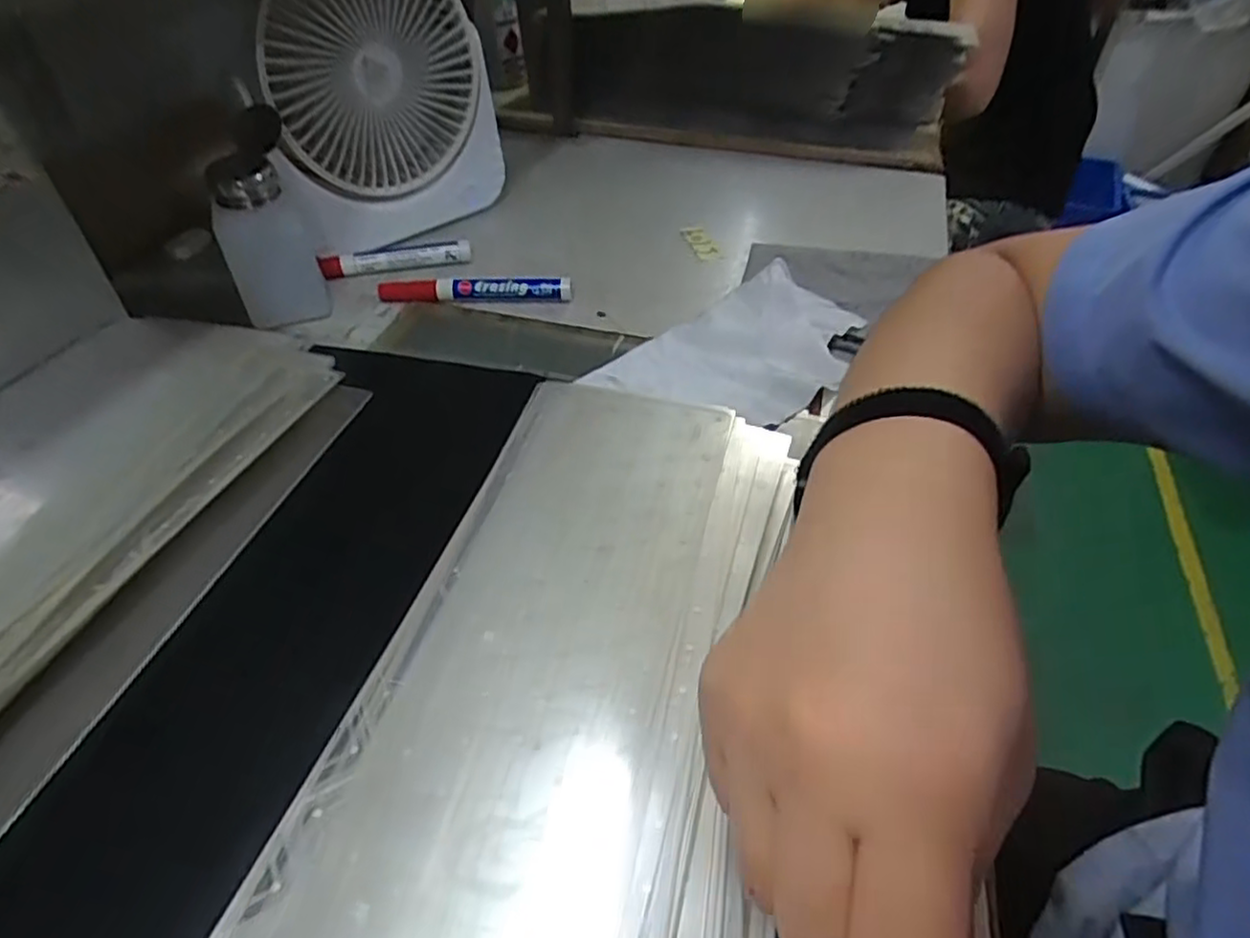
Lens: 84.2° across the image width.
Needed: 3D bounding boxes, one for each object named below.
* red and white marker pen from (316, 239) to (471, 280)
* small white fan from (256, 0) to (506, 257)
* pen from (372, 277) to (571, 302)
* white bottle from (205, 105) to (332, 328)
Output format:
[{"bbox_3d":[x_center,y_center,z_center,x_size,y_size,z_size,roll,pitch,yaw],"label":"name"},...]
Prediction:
[{"bbox_3d":[-0.177,-0.164,0.535,0.111,0.012,0.015,-11,45,-11],"label":"red and white marker pen"},{"bbox_3d":[-0.175,-0.261,0.511,0.051,0.194,0.171,25,51,27],"label":"small white fan"},{"bbox_3d":[-0.109,-0.131,0.505,0.138,0.019,0.016,0,44,0],"label":"pen"},{"bbox_3d":[-0.242,-0.163,0.466,0.063,0.119,0.057,-23,47,-18],"label":"white bottle"}]

